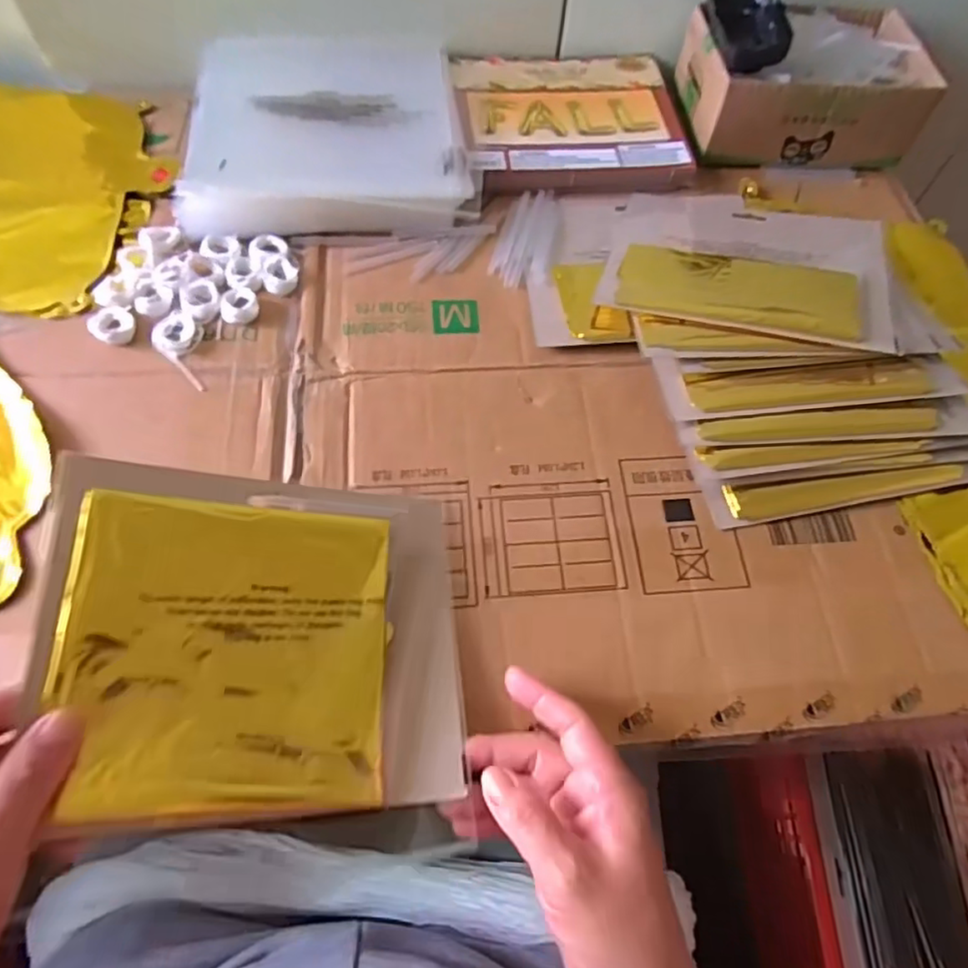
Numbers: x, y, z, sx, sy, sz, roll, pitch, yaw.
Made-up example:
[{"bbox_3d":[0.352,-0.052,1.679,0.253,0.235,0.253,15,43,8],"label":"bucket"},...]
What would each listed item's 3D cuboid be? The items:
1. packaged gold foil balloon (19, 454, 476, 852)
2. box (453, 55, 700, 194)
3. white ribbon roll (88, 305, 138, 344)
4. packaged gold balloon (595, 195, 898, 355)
[{"bbox_3d":[-0.103,0.078,0.310,0.192,0.019,0.171,6,65,-25],"label":"packaged gold foil balloon"},{"bbox_3d":[0.076,-0.329,0.562,0.197,0.017,0.182,-3,64,-4],"label":"box"},{"bbox_3d":[-0.252,-0.109,0.430,0.027,0.009,0.030,-4,64,-5],"label":"white ribbon roll"},{"bbox_3d":[0.196,-0.172,0.472,0.191,0.020,0.180,13,52,13],"label":"packaged gold balloon"}]

